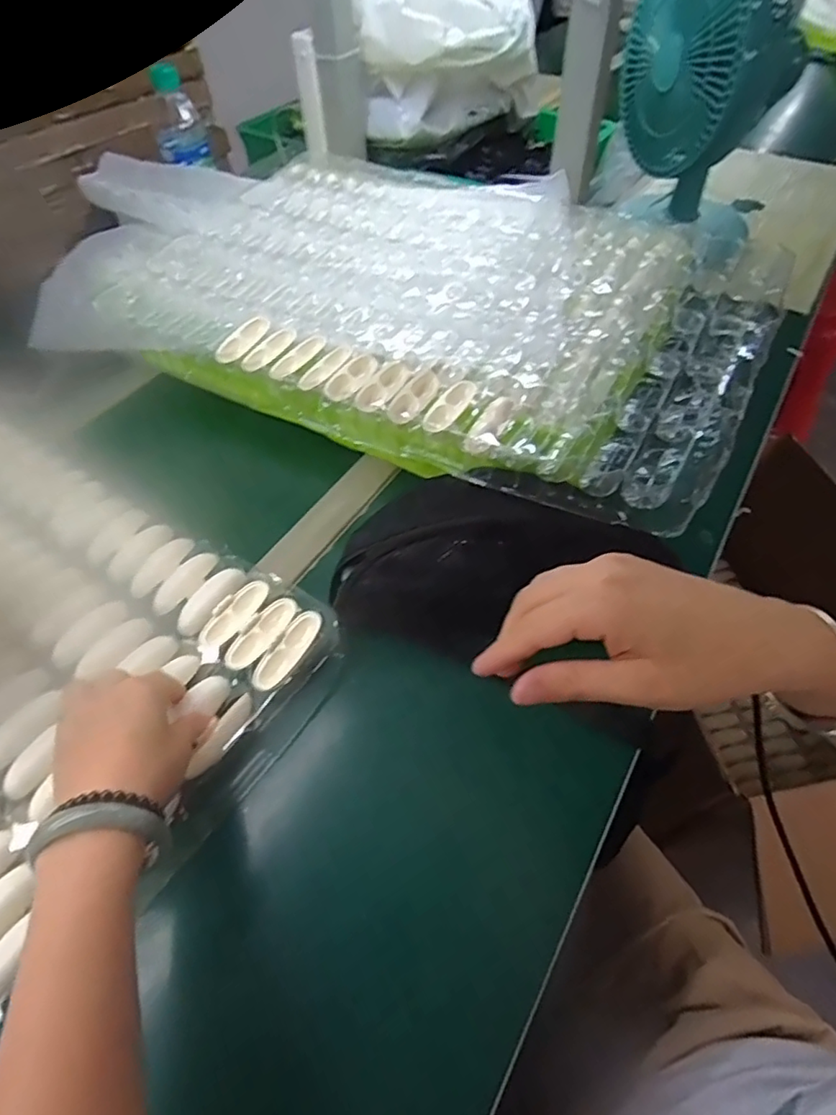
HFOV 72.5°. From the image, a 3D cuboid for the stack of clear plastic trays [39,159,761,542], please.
[{"bbox_3d":[-0.045,-0.282,0.593,0.734,0.065,0.459,24,57,20],"label":"stack of clear plastic trays"}]

